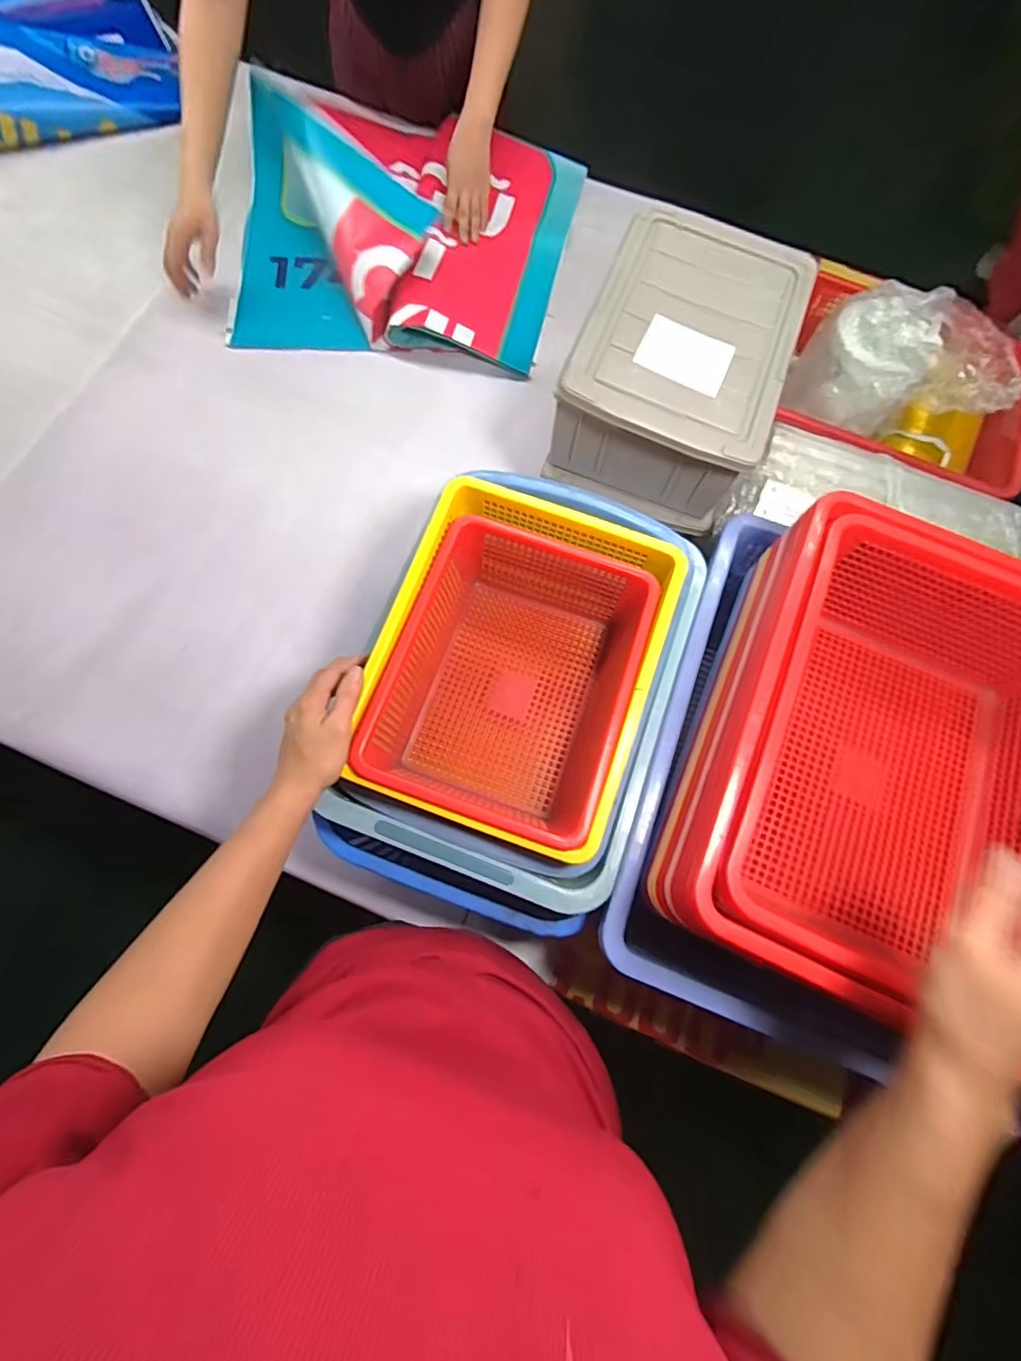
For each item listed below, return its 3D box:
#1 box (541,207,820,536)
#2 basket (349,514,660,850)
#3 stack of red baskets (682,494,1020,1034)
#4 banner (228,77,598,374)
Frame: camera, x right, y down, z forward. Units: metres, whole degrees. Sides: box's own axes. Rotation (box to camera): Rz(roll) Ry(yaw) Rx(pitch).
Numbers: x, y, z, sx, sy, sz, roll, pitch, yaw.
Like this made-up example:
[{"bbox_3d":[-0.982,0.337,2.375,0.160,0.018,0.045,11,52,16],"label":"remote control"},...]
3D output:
[{"bbox_3d":[0.190,-0.352,0.618,0.206,0.131,0.295,22,72,3],"label":"box"},{"bbox_3d":[-0.002,0.001,0.520,0.218,0.098,0.272,20,72,3],"label":"basket"},{"bbox_3d":[0.320,0.073,0.444,0.295,0.130,0.360,24,72,4],"label":"stack of red baskets"},{"bbox_3d":[-0.182,-0.753,0.848,0.536,0.127,0.503,8,71,-1],"label":"banner"}]

